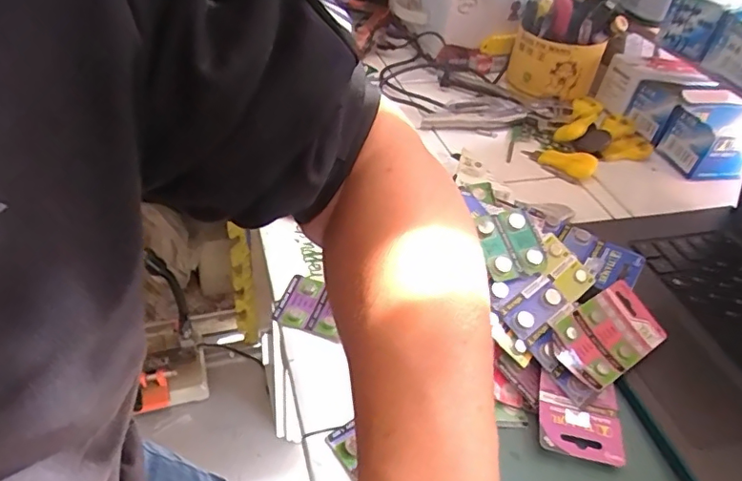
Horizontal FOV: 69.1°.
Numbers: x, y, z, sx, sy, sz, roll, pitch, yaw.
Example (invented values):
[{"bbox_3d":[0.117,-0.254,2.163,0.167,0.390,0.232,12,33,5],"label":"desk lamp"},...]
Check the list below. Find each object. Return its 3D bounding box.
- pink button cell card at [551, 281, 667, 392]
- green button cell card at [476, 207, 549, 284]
[{"bbox_3d":[0.164,0.064,0.370,0.087,0.008,0.050,-25,67,-28],"label":"pink button cell card"},{"bbox_3d":[0.100,0.003,0.385,0.044,0.006,0.050,-13,67,-14],"label":"green button cell card"}]

